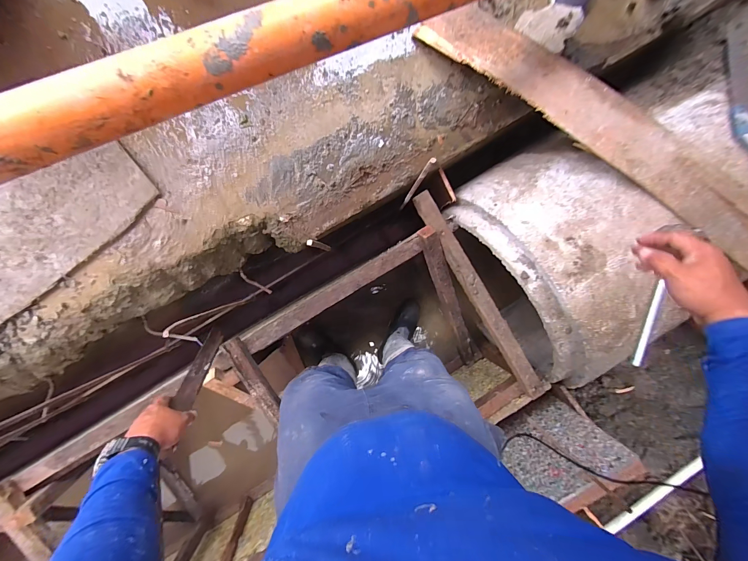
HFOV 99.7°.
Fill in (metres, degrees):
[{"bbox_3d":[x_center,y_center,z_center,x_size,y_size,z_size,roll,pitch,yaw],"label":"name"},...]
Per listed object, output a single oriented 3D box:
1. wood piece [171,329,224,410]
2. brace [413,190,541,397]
[{"bbox_3d":[-0.408,0.197,0.751,0.035,0.322,0.033,-32,112,-4],"label":"wood piece"},{"bbox_3d":[0.308,0.048,0.928,0.060,0.044,0.694,-33,96,-4],"label":"brace"}]

